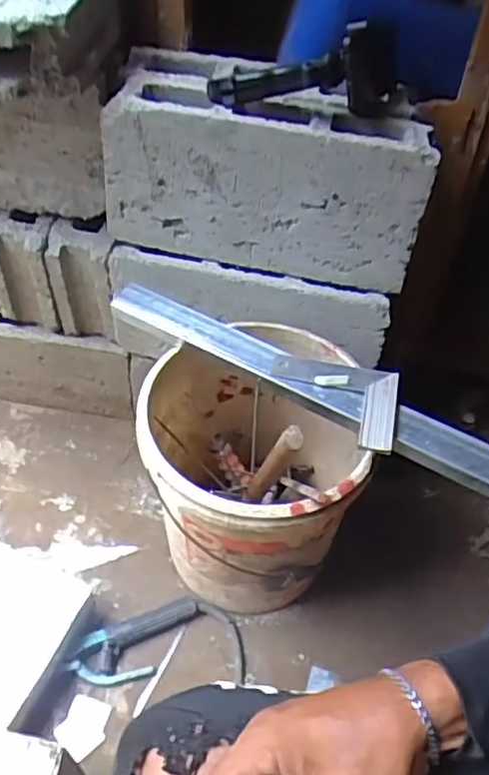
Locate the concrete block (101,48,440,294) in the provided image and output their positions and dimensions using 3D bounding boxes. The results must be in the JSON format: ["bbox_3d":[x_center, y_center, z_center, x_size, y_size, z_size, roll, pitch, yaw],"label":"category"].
[{"bbox_3d":[0.028,-0.278,0.840,0.394,0.208,0.160,8,49,2],"label":"concrete block"}]

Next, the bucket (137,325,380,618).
[{"bbox_3d":[0.011,0.127,0.889,0.271,0.344,0.302,7,49,2],"label":"bucket"}]

